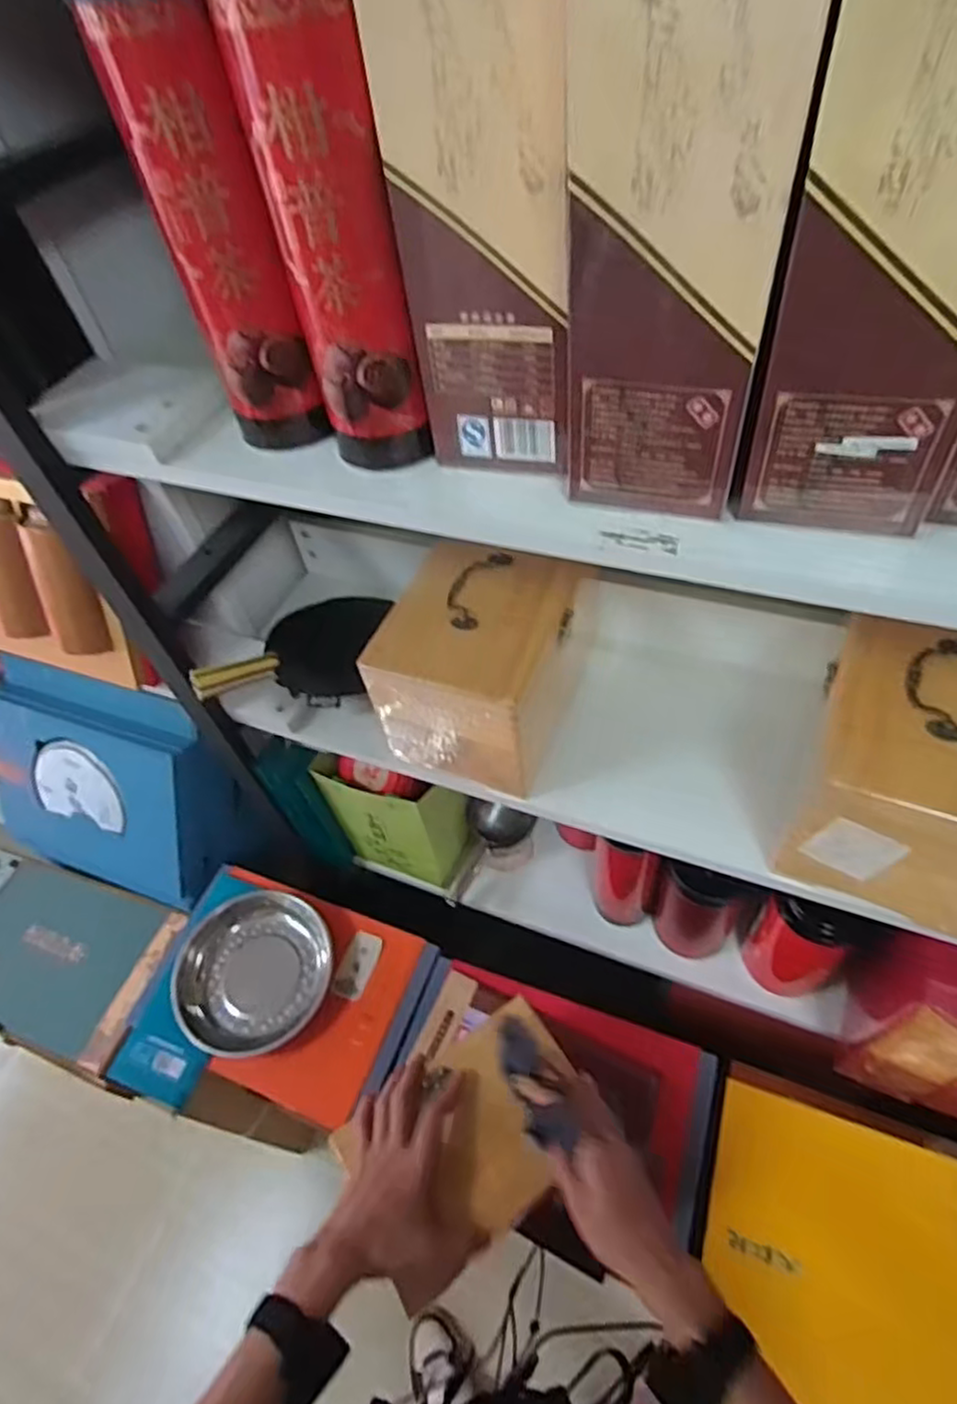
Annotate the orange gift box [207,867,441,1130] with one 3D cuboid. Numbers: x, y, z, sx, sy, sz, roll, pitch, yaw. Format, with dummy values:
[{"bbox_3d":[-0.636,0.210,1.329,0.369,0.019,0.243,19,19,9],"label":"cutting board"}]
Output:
[{"bbox_3d":[-0.229,0.377,0.891,0.306,0.058,0.239,14,55,16],"label":"orange gift box"}]

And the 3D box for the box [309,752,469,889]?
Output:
[{"bbox_3d":[-0.107,0.138,0.898,0.157,0.200,0.099,18,56,19],"label":"box"}]

